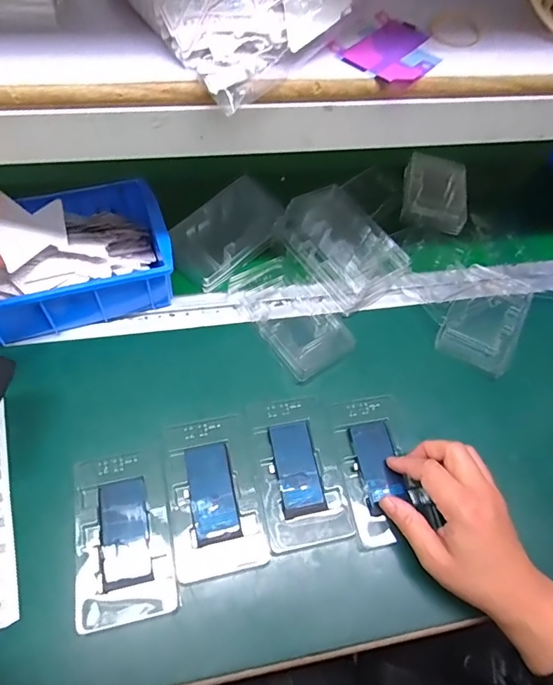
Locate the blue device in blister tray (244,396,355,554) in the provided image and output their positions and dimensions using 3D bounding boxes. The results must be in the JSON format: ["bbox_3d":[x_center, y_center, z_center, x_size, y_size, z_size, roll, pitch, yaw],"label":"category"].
[{"bbox_3d":[0.017,0.109,0.401,0.070,0.013,0.124,-10,61,-11],"label":"blue device in blister tray"}]

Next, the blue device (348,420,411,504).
[{"bbox_3d":[0.091,0.105,0.413,0.036,0.005,0.069,-11,60,-10],"label":"blue device"}]

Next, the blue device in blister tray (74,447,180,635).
[{"bbox_3d":[-0.121,0.149,0.363,0.069,0.007,0.124,-9,61,-11],"label":"blue device in blister tray"}]

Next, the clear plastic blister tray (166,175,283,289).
[{"bbox_3d":[-0.056,-0.126,0.518,0.078,0.020,0.133,43,71,5],"label":"clear plastic blister tray"}]

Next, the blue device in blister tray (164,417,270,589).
[{"bbox_3d":[-0.053,0.125,0.387,0.071,0.011,0.124,-10,61,-11],"label":"blue device in blister tray"}]

